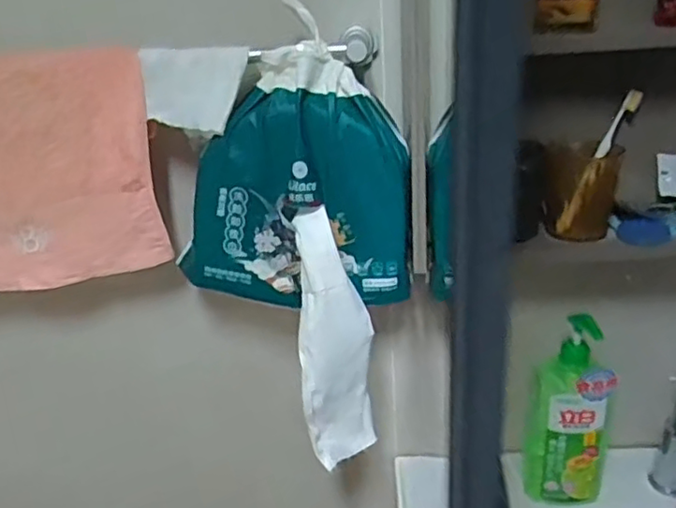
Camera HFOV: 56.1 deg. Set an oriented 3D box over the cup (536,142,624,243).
[{"bbox_3d":[0.291,-0.077,0.758,0.082,0.099,0.081,8,26,26],"label":"cup"}]

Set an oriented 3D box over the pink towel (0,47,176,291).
[{"bbox_3d":[-0.381,-0.092,0.745,0.336,0.264,0.038,-4,23,0],"label":"pink towel"}]

